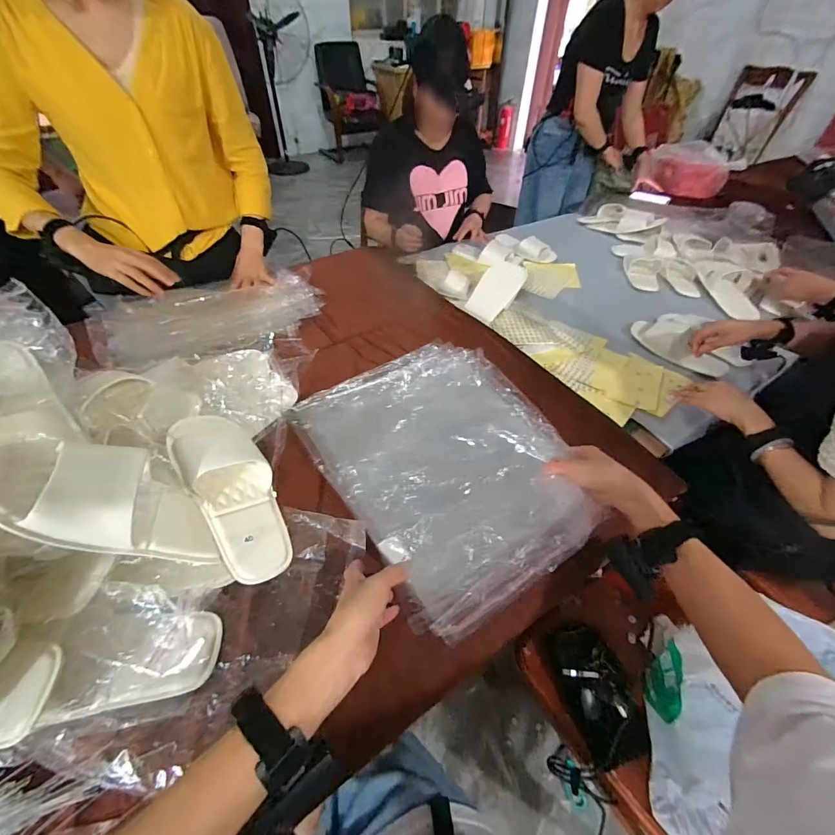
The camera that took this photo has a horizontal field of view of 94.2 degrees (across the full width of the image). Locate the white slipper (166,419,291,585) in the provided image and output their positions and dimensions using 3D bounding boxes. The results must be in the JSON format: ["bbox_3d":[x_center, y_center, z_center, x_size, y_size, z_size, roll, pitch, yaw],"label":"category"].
[{"bbox_3d":[-0.234,0.091,0.494,0.093,0.068,0.236,-27,79,-23],"label":"white slipper"}]

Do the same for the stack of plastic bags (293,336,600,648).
[{"bbox_3d":[0.052,0.048,0.574,0.332,0.037,0.398,-28,54,-24],"label":"stack of plastic bags"}]

